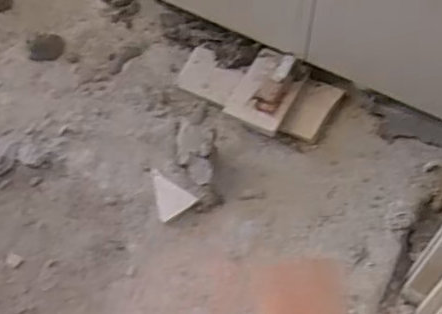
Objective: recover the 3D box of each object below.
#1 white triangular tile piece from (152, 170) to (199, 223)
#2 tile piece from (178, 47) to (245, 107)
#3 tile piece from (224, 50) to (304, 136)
[{"bbox_3d":[-0.052,0.038,0.522,0.052,0.013,0.034,38,68,19],"label":"white triangular tile piece"},{"bbox_3d":[-0.010,-0.082,0.577,0.063,0.004,0.049,28,77,25],"label":"tile piece"},{"bbox_3d":[0.045,-0.066,0.551,0.056,0.009,0.078,28,81,20],"label":"tile piece"}]

